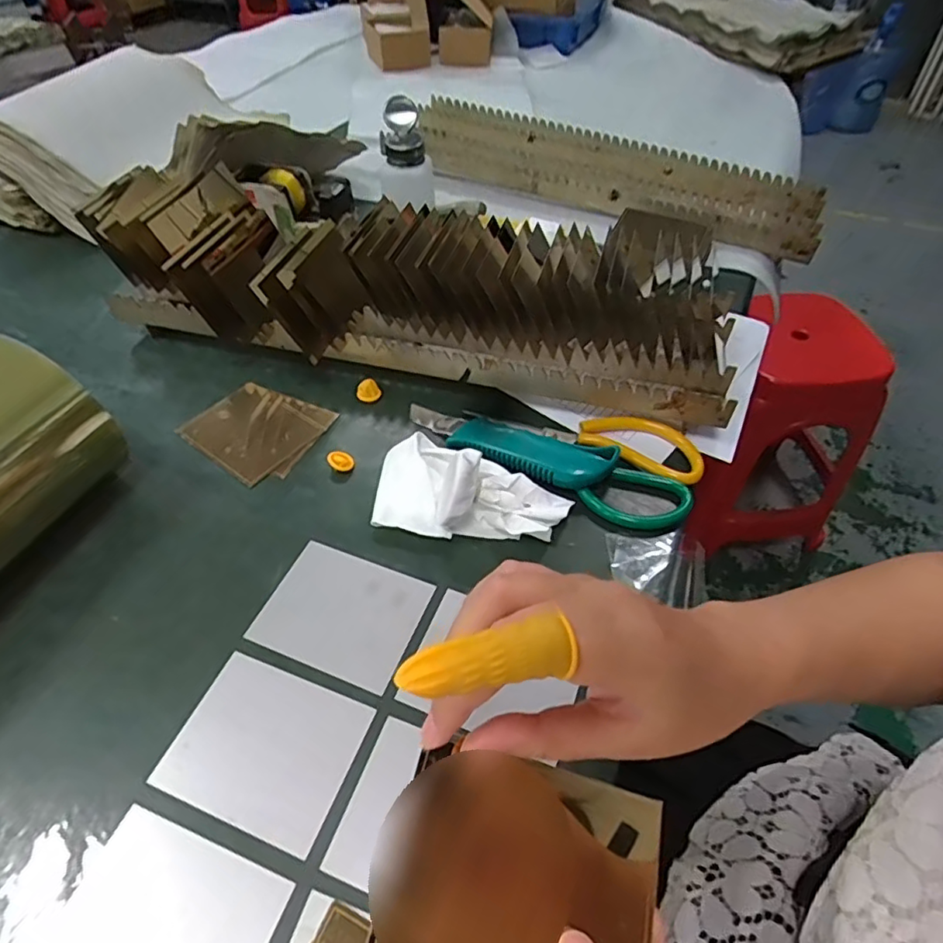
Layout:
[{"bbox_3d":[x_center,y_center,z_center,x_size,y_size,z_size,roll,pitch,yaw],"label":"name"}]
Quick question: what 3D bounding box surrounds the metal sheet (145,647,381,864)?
[{"bbox_3d":[-0.116,0.155,0.330,0.099,0.004,0.079,17,52,13],"label":"metal sheet"}]

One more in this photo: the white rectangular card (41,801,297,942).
[{"bbox_3d":[-0.147,0.219,0.275,0.098,0.004,0.080,16,52,13],"label":"white rectangular card"}]

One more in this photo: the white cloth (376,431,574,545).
[{"bbox_3d":[0.000,0.007,0.423,0.142,0.050,0.078,9,50,7],"label":"white cloth"}]

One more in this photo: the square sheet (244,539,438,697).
[{"bbox_3d":[-0.084,0.092,0.384,0.098,0.004,0.079,17,52,14],"label":"square sheet"}]

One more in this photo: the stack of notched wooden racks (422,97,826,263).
[{"bbox_3d":[0.164,-0.385,0.746,0.541,0.044,0.153,23,53,18],"label":"stack of notched wooden racks"}]

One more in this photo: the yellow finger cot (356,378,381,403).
[{"bbox_3d":[-0.091,-0.072,0.516,0.021,0.015,0.018,-12,51,-10],"label":"yellow finger cot"}]

